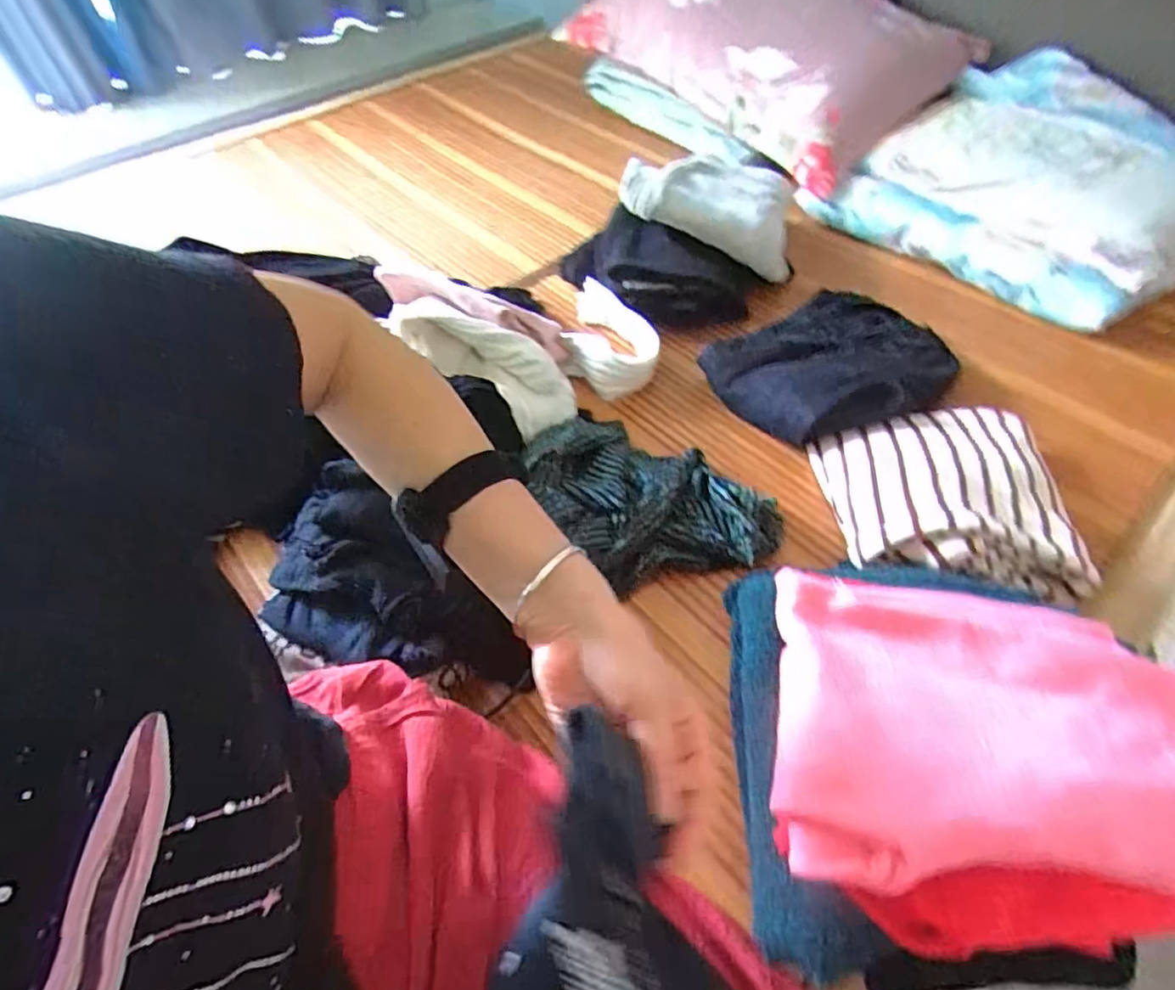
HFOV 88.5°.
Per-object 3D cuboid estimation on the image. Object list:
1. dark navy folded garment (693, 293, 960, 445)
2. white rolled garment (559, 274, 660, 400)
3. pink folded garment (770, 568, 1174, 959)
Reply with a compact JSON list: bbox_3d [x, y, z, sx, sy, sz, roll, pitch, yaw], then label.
[{"bbox_3d":[0.321,-0.174,0.779,0.295,0.075,0.243,-26,56,-17],"label":"dark navy folded garment"},{"bbox_3d":[0.034,-0.211,0.839,0.130,0.066,0.181,7,53,7],"label":"white rolled garment"},{"bbox_3d":[0.270,0.154,0.385,0.296,0.070,0.232,6,53,7],"label":"pink folded garment"}]

